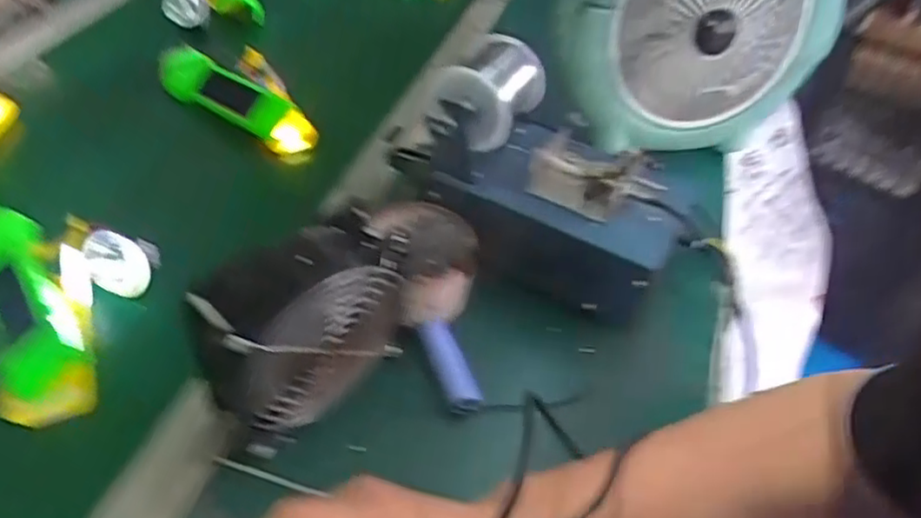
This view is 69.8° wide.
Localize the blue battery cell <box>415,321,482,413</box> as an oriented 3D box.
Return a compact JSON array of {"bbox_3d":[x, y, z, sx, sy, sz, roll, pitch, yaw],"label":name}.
[{"bbox_3d":[-0.008,0.069,0.434,0.018,0.018,0.066,-14,50,-18],"label":"blue battery cell"}]

